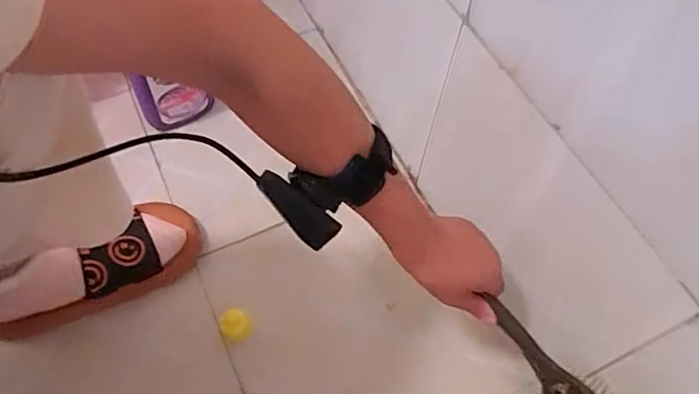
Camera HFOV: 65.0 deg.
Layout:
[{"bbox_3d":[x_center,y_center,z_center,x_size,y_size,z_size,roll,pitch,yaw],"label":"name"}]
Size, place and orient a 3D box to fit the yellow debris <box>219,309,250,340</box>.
[{"bbox_3d":[-0.122,0.139,0.593,0.030,0.035,0.023,7,58,4],"label":"yellow debris"}]

